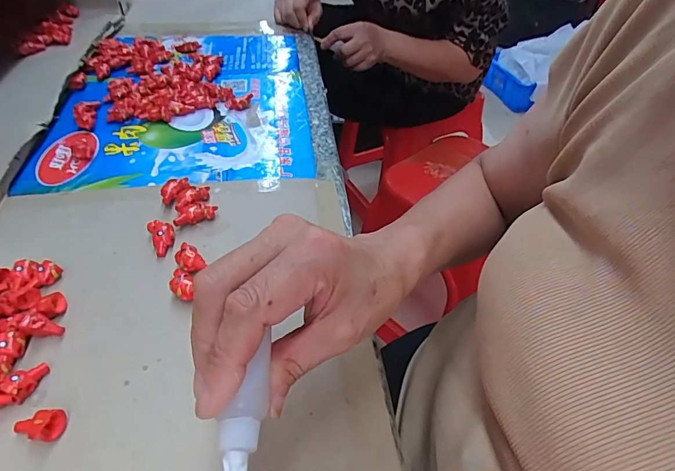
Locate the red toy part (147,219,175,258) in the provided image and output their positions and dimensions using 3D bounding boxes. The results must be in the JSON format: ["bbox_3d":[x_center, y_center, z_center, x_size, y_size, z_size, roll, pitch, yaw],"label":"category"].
[{"bbox_3d":[-0.146,-0.001,0.356,0.019,0.015,0.034,-19,48,-22],"label":"red toy part"}]

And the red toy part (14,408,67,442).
[{"bbox_3d":[-0.172,0.110,0.243,0.027,0.013,0.015,-7,45,-12],"label":"red toy part"}]

